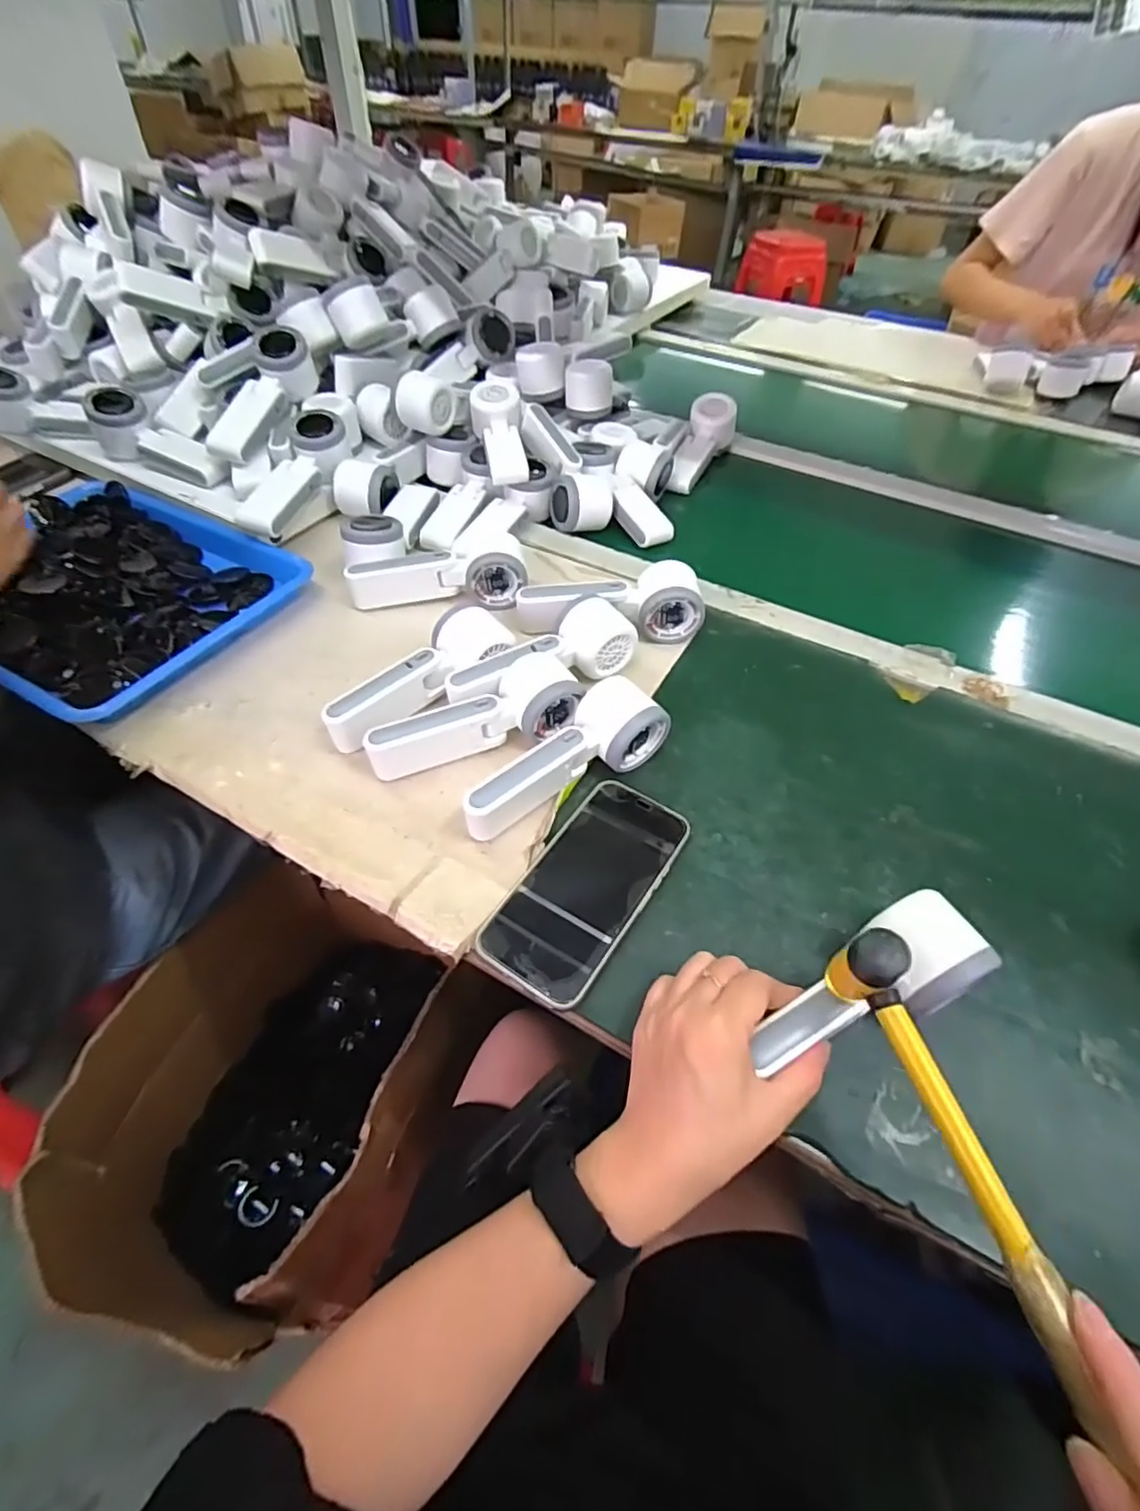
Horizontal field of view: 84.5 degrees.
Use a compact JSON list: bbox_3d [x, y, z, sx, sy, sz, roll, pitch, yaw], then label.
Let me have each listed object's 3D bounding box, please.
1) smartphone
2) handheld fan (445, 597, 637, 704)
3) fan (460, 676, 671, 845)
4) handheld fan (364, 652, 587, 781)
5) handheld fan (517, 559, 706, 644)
[{"bbox_3d":[0.014,0.084,0.422,0.077,0.014,0.167,29,55,20],"label":"smartphone"},{"bbox_3d":[-0.021,-0.079,0.526,0.173,0.052,0.056,-26,56,-22],"label":"handheld fan"},{"bbox_3d":[-0.007,0.002,0.462,0.162,0.051,0.052,-29,57,-23],"label":"fan"},{"bbox_3d":[-0.074,-0.030,0.488,0.164,0.050,0.064,-13,52,-13],"label":"handheld fan"},{"bbox_3d":[0.040,-0.134,0.576,0.168,0.052,0.072,-10,51,-10],"label":"handheld fan"}]

